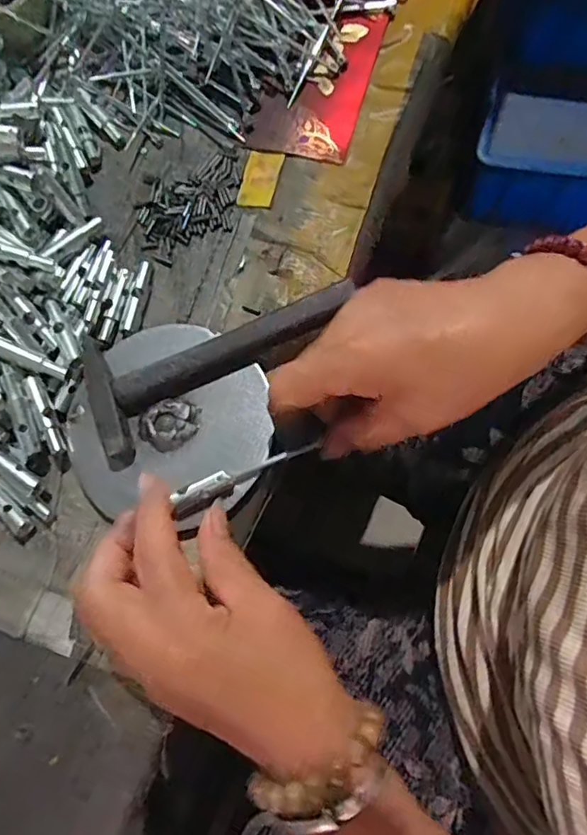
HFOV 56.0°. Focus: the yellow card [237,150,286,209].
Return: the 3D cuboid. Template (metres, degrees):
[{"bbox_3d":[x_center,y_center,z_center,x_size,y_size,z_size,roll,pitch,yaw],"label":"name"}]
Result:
[{"bbox_3d":[-0.023,-0.166,0.383,0.025,0.004,0.046,12,78,6],"label":"yellow card"}]

